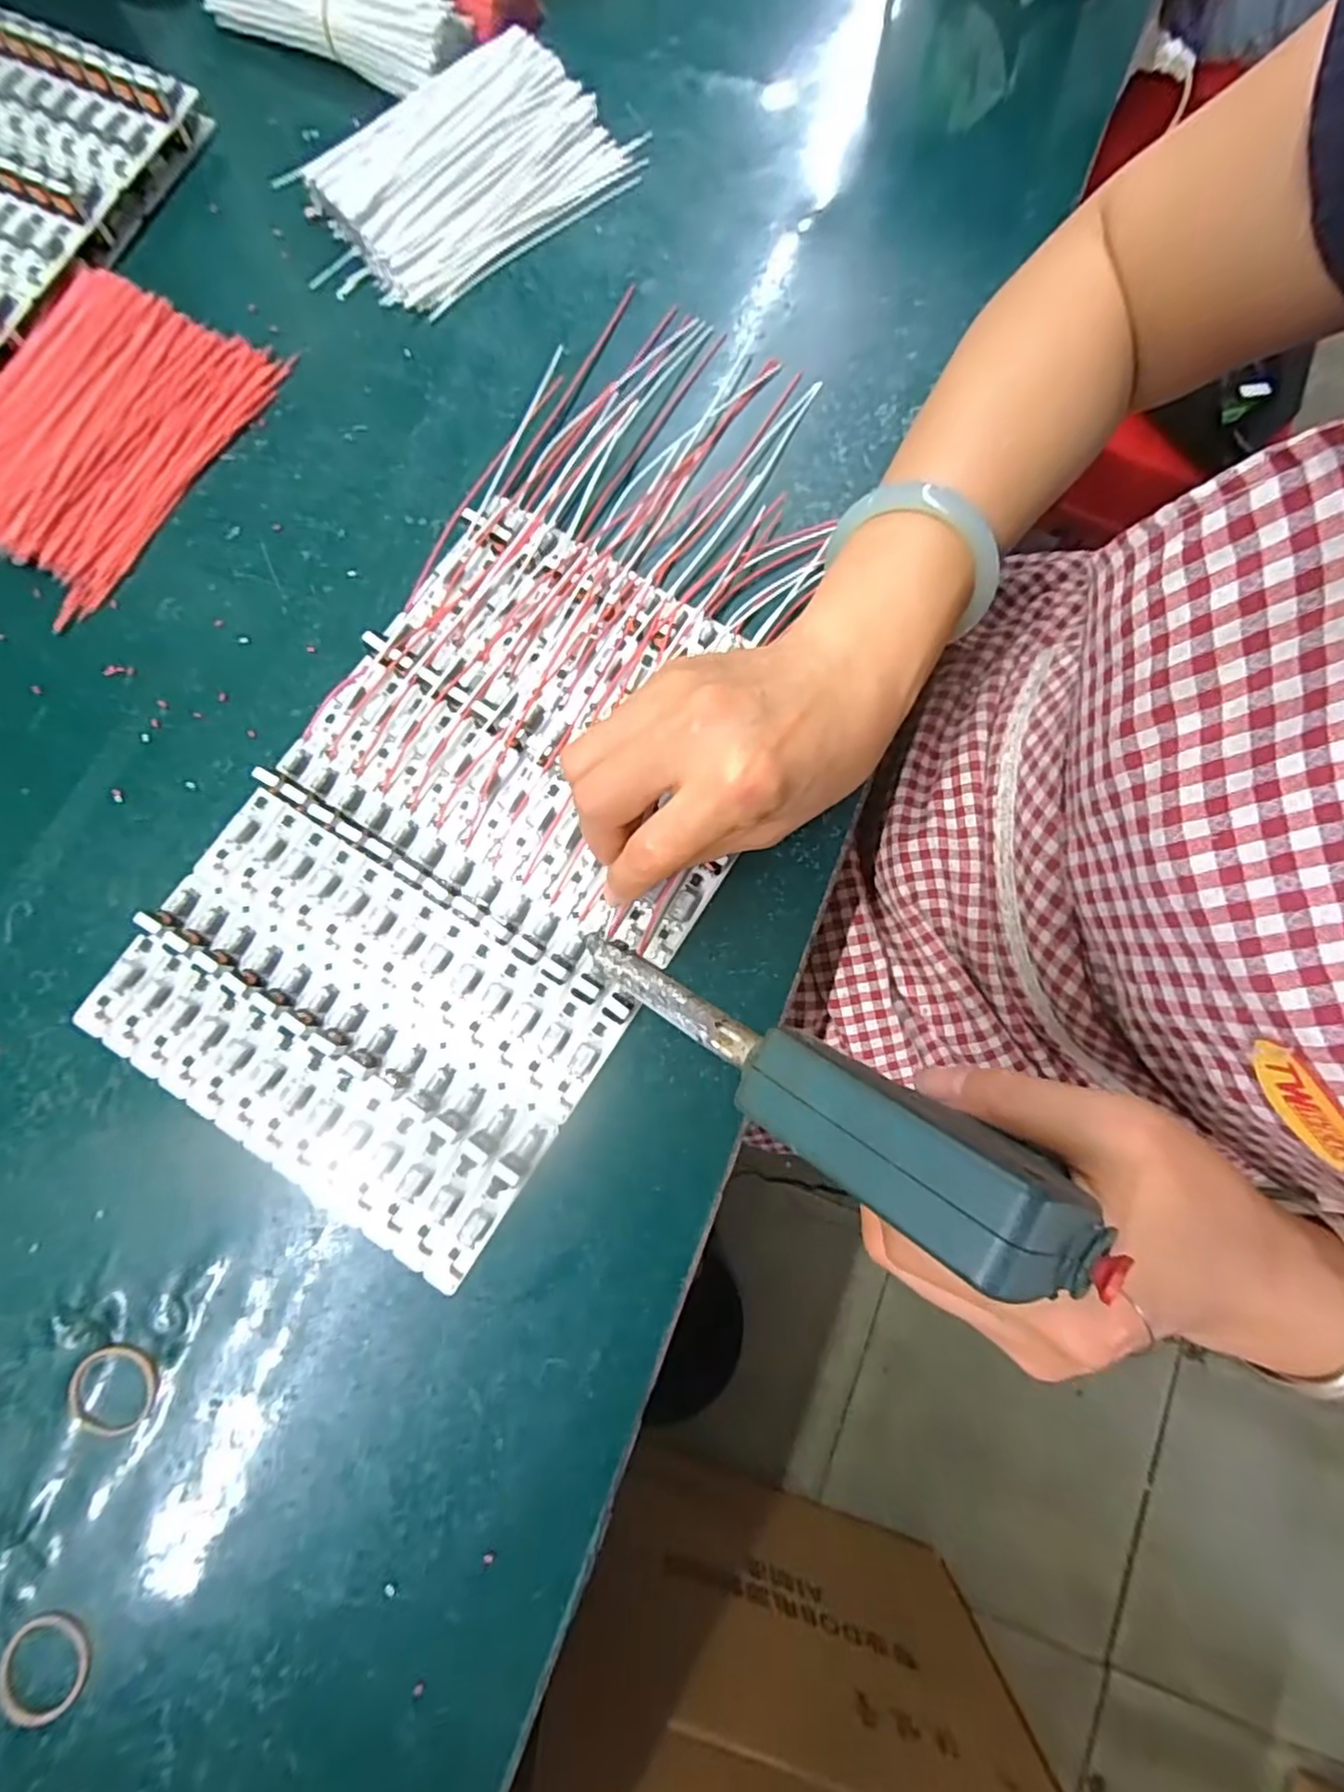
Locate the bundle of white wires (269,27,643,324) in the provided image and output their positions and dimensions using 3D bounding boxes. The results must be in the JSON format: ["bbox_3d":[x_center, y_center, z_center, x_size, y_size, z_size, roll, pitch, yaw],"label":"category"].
[{"bbox_3d":[-0.106,-0.376,0.351,0.171,0.028,0.090,-38,83,-7],"label":"bundle of white wires"}]

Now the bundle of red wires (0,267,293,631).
[{"bbox_3d":[-0.274,-0.223,0.320,0.096,0.023,0.157,30,81,4],"label":"bundle of red wires"}]

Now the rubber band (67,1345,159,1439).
[{"bbox_3d":[-0.209,0.185,0.253,0.032,0.006,0.028,29,81,4],"label":"rubber band"}]

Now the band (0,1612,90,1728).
[{"bbox_3d":[-0.222,0.273,0.239,0.030,0.005,0.030,0,80,-1],"label":"band"}]

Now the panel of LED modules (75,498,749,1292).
[{"bbox_3d":[-0.086,-0.019,0.290,0.186,0.014,0.292,32,81,4],"label":"panel of LED modules"}]

